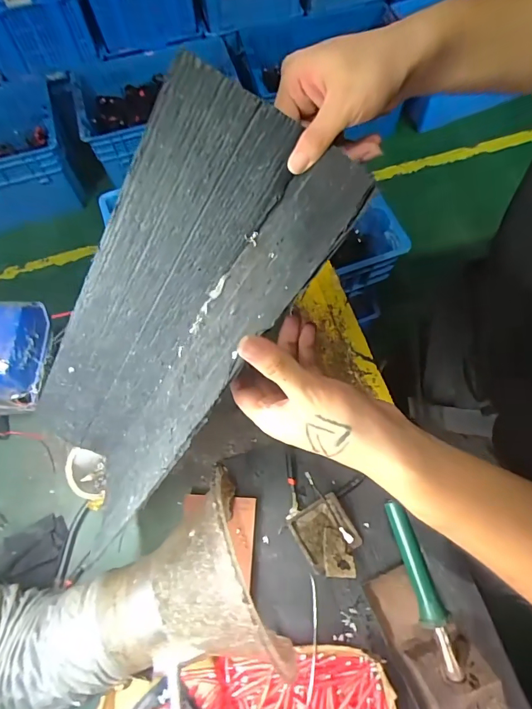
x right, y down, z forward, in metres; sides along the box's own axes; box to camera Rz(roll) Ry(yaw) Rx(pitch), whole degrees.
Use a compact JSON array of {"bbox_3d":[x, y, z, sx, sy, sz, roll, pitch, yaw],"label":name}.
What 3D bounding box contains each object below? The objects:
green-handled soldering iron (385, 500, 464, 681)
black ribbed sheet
[{"bbox_3d":[0.167,0.246,0.452,0.024,0.033,0.169,-13,67,-3],"label":"green-handled soldering iron"},{"bbox_3d":[-0.090,-0.004,0.389,0.178,0.091,0.418,50,122,19],"label":"black ribbed sheet"}]

